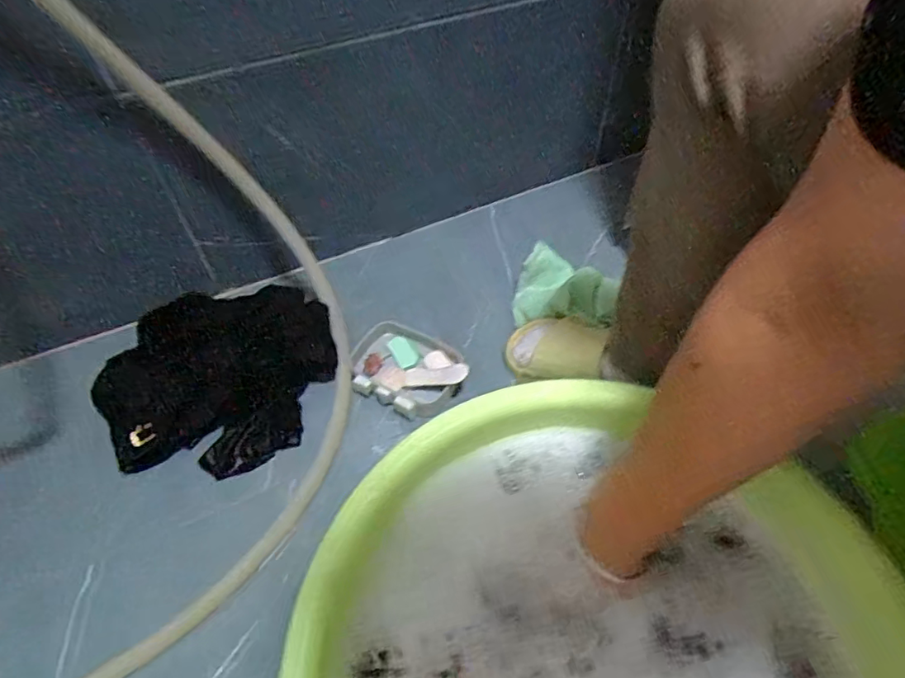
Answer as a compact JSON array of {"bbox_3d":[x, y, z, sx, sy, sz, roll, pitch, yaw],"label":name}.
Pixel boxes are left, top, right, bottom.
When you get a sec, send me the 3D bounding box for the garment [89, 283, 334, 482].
[{"bbox_3d":[-0.263,0.045,0.620,0.255,0.077,0.200,-14,54,-7],"label":"garment"}]

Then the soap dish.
[{"bbox_3d":[-0.054,0.035,0.644,0.144,0.033,0.106,28,60,22],"label":"soap dish"}]

